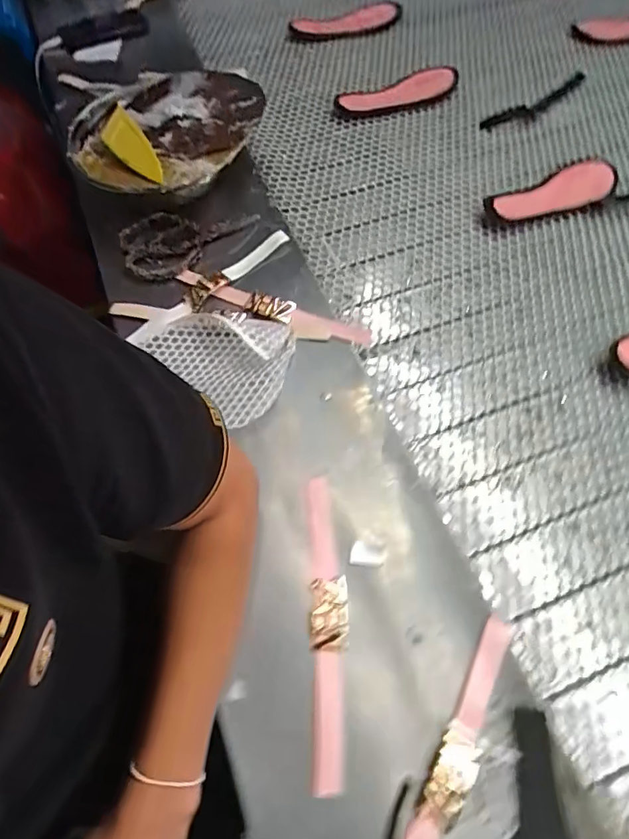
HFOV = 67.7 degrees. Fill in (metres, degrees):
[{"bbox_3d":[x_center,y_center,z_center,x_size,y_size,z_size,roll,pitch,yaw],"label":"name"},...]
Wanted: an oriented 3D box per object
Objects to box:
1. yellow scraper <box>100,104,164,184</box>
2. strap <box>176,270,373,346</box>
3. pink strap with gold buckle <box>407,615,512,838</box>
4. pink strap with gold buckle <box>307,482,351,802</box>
[{"bbox_3d":[-0.229,-0.338,0.587,0.045,0.010,0.133,-37,70,1],"label":"yellow scraper"},{"bbox_3d":[-0.052,-0.134,0.562,0.245,0.018,0.031,17,64,11],"label":"strap"},{"bbox_3d":[0.103,0.279,0.360,0.032,0.012,0.252,27,66,15],"label":"pink strap with gold buckle"},{"bbox_3d":[0.013,0.176,0.417,0.033,0.008,0.251,-2,62,1],"label":"pink strap with gold buckle"}]

